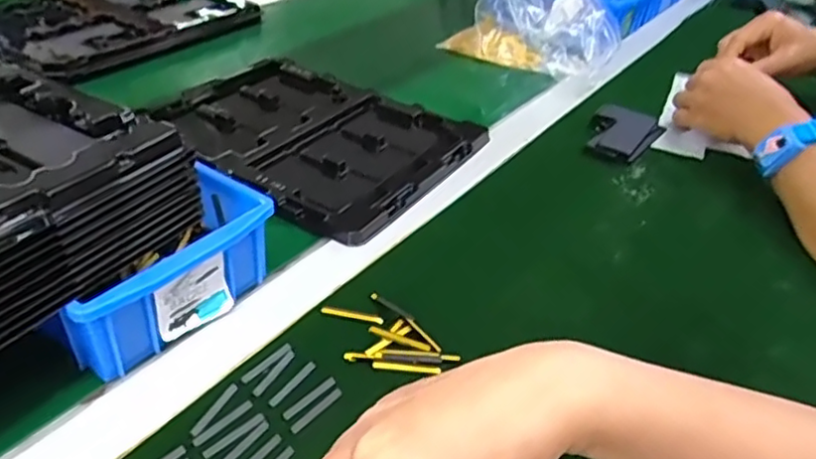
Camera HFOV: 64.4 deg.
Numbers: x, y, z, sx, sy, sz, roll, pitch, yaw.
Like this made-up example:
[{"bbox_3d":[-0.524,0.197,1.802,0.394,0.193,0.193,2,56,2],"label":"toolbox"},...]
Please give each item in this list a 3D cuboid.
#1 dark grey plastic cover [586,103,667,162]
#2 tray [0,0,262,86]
[{"bbox_3d":[0.209,-0.098,0.641,0.065,0.013,0.103,27,41,24],"label":"dark grey plastic cover"},{"bbox_3d":[-0.348,-0.245,0.764,0.192,0.023,0.288,24,40,21],"label":"tray"}]

